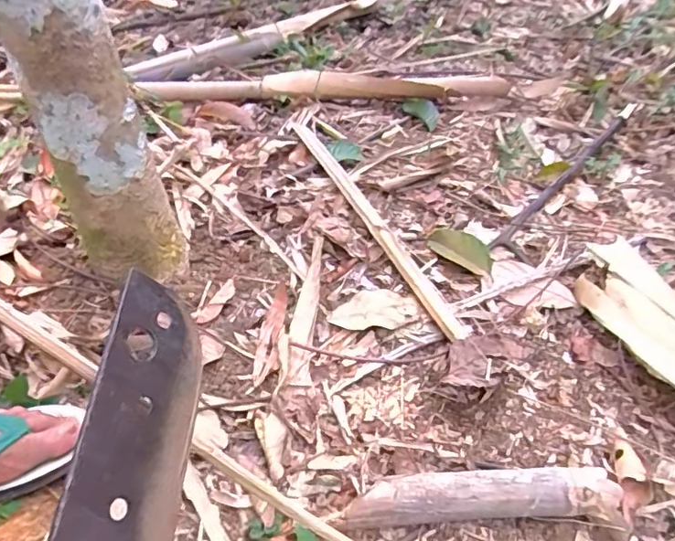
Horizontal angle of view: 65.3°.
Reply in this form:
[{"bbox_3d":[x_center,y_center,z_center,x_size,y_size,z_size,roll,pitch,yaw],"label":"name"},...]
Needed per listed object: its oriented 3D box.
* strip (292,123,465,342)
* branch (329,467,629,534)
[{"bbox_3d":[0.042,-0.089,0.761,0.033,0.013,0.497,-17,46,-15],"label":"strip"},{"bbox_3d":[0.120,0.200,0.460,0.231,0.035,0.040,-3,44,-1],"label":"branch"}]

